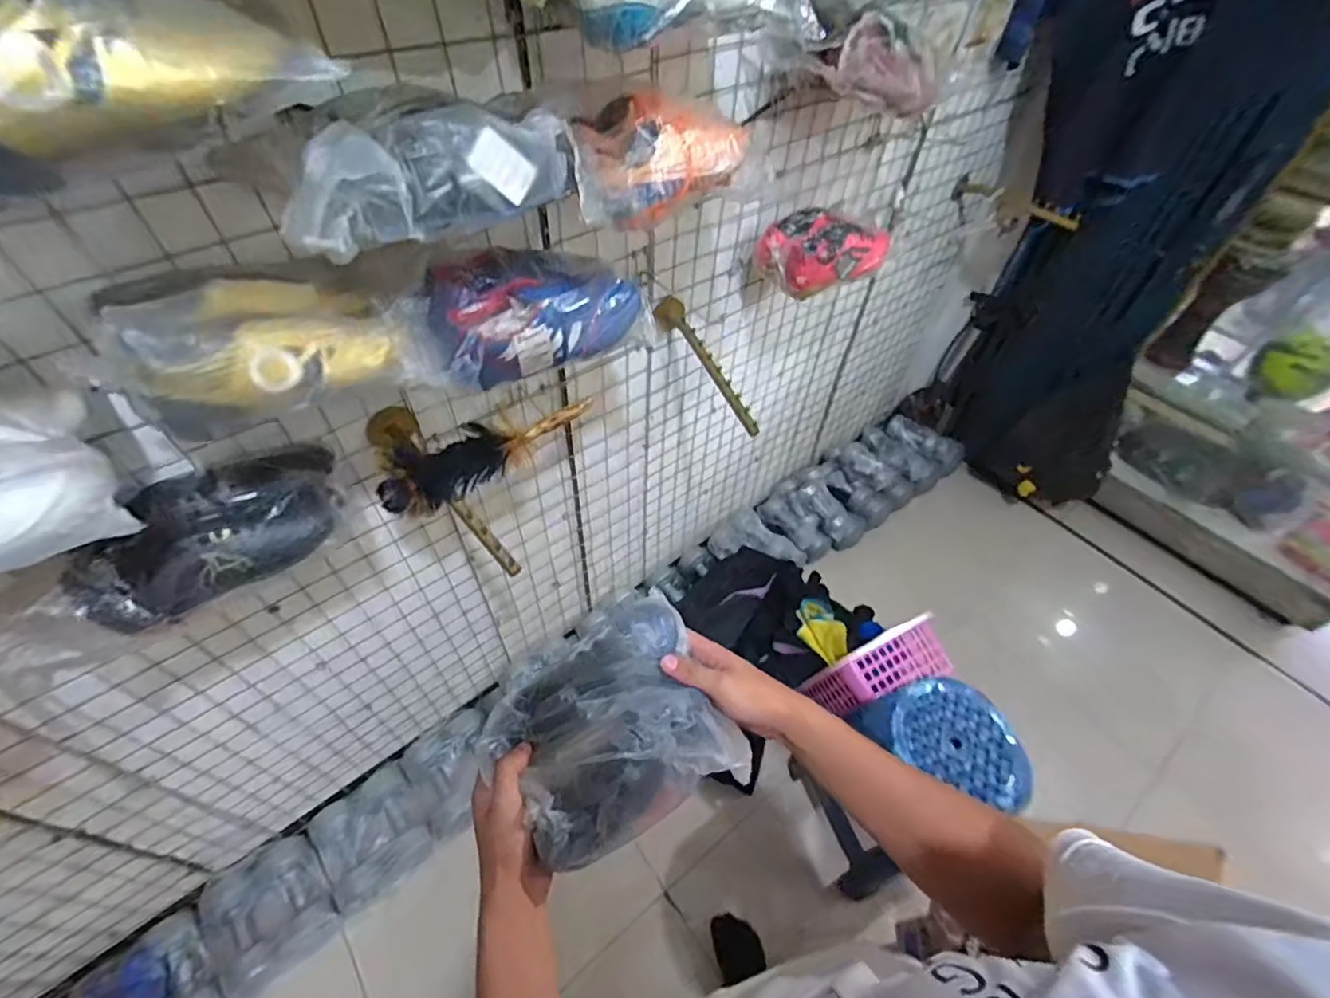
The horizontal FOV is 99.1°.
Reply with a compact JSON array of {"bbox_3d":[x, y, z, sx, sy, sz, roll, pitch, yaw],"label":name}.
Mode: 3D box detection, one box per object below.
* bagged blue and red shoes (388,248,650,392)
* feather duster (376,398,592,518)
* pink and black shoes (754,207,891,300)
[{"bbox_3d":[-0.176,-0.231,0.674,0.308,0.112,0.149,-35,60,-27],"label":"bagged blue and red shoes"},{"bbox_3d":[-0.240,-0.083,0.783,0.072,0.082,0.305,36,57,24],"label":"feather duster"},{"bbox_3d":[0.287,-0.456,1.027,0.213,0.098,0.137,-35,60,-27],"label":"pink and black shoes"}]

